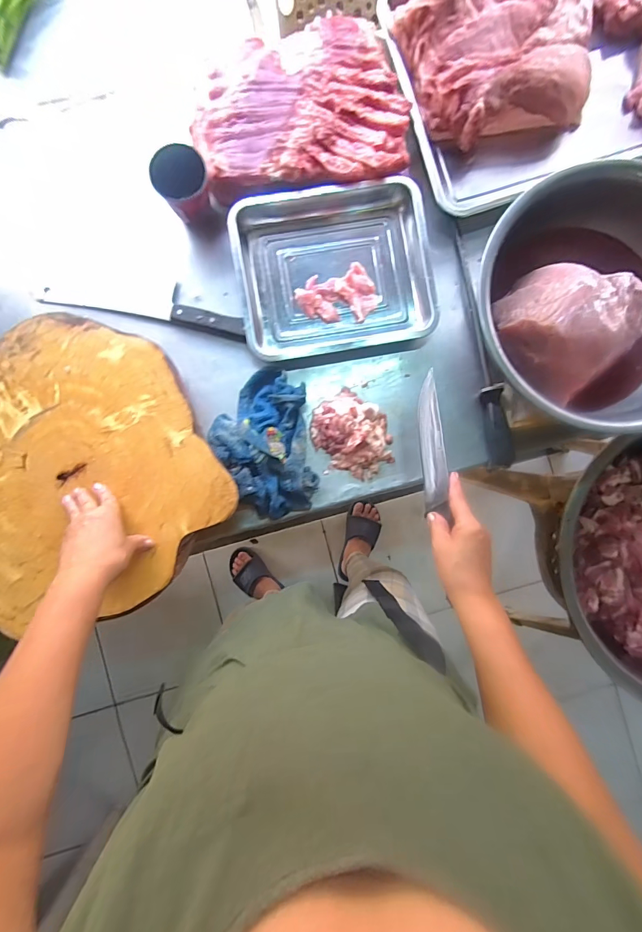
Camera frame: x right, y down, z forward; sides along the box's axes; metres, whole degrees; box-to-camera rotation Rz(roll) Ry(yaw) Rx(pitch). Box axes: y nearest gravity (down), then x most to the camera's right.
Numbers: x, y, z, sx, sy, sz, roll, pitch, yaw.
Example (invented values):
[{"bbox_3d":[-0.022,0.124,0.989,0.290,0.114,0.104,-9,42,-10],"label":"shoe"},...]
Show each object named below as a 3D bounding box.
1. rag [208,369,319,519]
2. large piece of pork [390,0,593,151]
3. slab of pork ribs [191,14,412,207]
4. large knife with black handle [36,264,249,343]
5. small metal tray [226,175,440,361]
[{"bbox_3d":[-0.088,-0.036,0.623,0.148,0.057,0.231,-9,89,-2],"label":"rag"},{"bbox_3d":[0.283,-0.662,0.628,0.310,0.065,0.255,-13,89,-2],"label":"large piece of pork"},{"bbox_3d":[-0.035,-0.556,0.625,0.320,0.045,0.244,-14,90,-2],"label":"slab of pork ribs"},{"bbox_3d":[-0.283,-0.280,0.649,0.332,0.028,0.086,11,89,-2],"label":"large knife with black handle"},{"bbox_3d":[0.020,-0.314,0.651,0.307,0.049,0.267,-10,89,-2],"label":"small metal tray"}]

